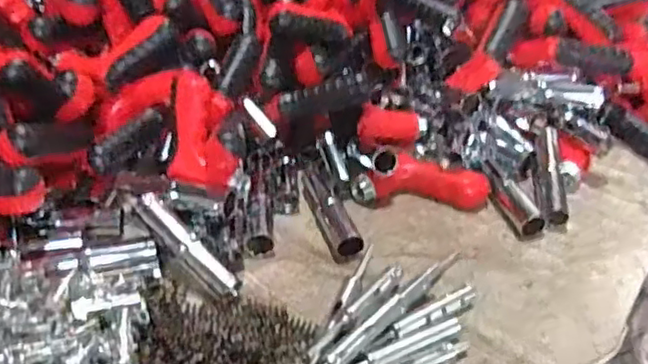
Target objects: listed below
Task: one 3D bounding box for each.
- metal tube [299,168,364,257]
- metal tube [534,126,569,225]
[{"bbox_3d":[0.007,0.028,0.674,0.033,0.023,0.144,-8,35,-16],"label":"metal tube"},{"bbox_3d":[0.246,-0.009,0.711,0.029,0.028,0.139,7,47,6],"label":"metal tube"}]

